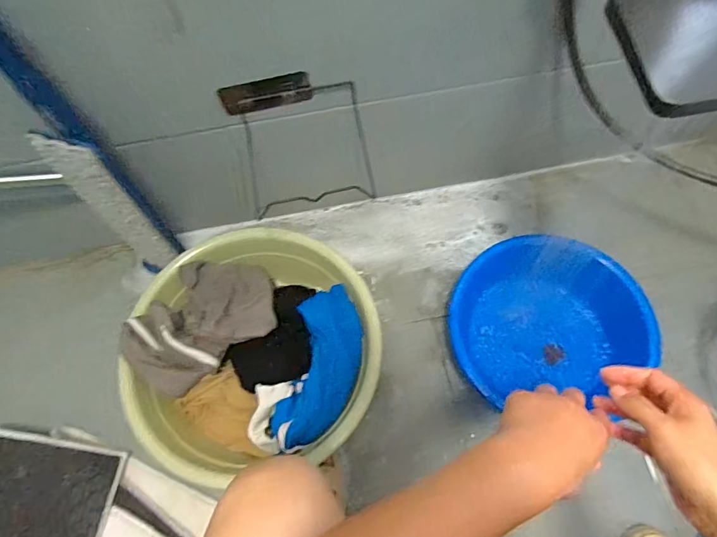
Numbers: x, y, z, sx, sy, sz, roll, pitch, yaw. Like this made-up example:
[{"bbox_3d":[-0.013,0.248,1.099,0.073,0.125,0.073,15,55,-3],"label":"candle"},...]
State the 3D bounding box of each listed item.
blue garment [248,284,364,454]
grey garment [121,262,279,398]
[{"bbox_3d":[-0.064,0.159,0.697,0.130,0.054,0.273,25,70,11],"label":"blue garment"},{"bbox_3d":[-0.250,0.069,0.685,0.229,0.130,0.174,-36,71,-13],"label":"grey garment"}]

